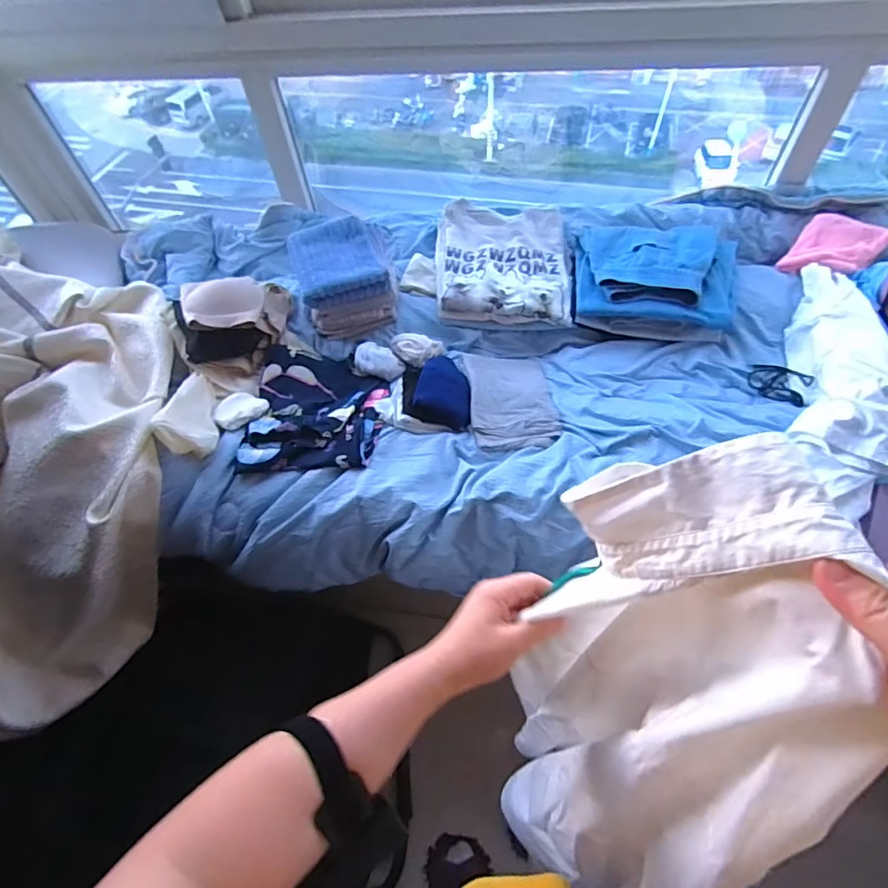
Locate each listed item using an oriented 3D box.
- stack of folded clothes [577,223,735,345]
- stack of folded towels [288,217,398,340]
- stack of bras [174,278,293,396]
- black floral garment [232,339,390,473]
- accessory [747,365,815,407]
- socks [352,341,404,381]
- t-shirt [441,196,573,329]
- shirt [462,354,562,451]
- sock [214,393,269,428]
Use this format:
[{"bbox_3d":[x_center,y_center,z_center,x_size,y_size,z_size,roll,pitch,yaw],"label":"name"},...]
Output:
[{"bbox_3d":[0.428,-0.350,1.019,0.304,0.110,0.282,11,57,11],"label":"stack of folded clothes"},{"bbox_3d":[-0.202,-0.340,1.026,0.174,0.130,0.202,-17,56,-7],"label":"stack of folded towels"},{"bbox_3d":[-0.420,-0.254,0.977,0.202,0.122,0.259,12,58,12],"label":"stack of bras"},{"bbox_3d":[-0.228,-0.063,0.906,0.232,0.066,0.267,-3,56,2],"label":"black floral garment"},{"bbox_3d":[0.629,-0.121,0.928,0.099,0.024,0.087,23,66,35],"label":"accessory"},{"bbox_3d":[-0.126,-0.164,0.977,0.099,0.039,0.058,13,58,13],"label":"socks"},{"bbox_3d":[0.127,-0.403,1.077,0.278,0.061,0.362,1,56,5],"label":"t-shirt"},{"bbox_3d":[0.123,-0.087,0.921,0.156,0.023,0.232,1,48,-7],"label":"shirt"},{"bbox_3d":[-0.369,-0.063,0.900,0.091,0.029,0.075,-27,58,-13],"label":"sock"}]

